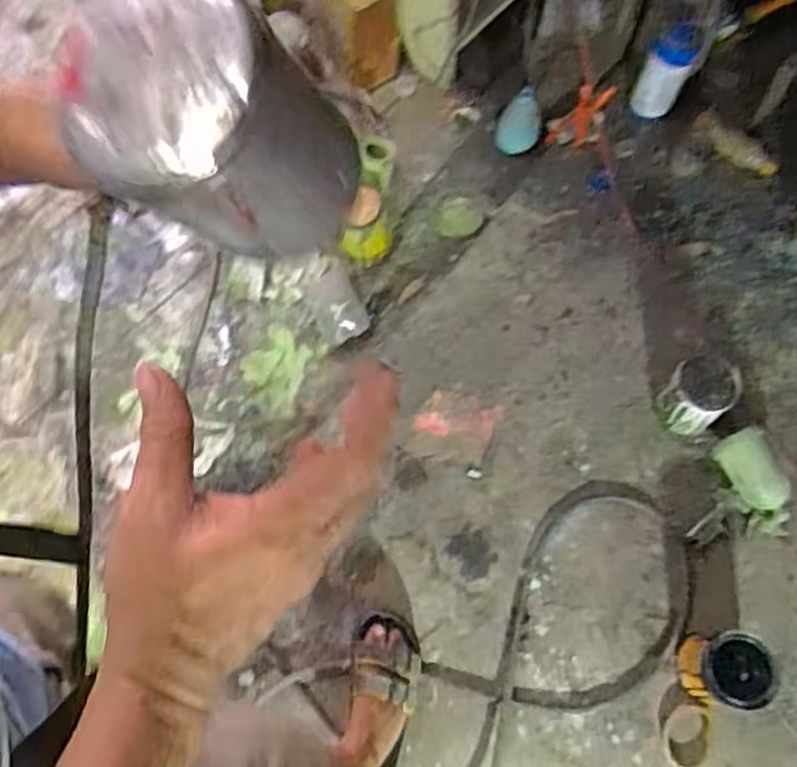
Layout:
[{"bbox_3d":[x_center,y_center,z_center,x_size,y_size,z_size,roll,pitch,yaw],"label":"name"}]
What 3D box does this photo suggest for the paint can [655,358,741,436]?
[{"bbox_3d":[0.496,0.030,1.301,0.109,0.150,0.100,-1,70,2],"label":"paint can"}]

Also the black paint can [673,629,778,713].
[{"bbox_3d":[0.491,0.431,1.149,0.105,0.123,0.100,-1,69,1],"label":"black paint can"}]

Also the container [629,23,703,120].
[{"bbox_3d":[0.533,-0.620,1.527,0.085,0.200,0.071,35,52,14],"label":"container"}]

